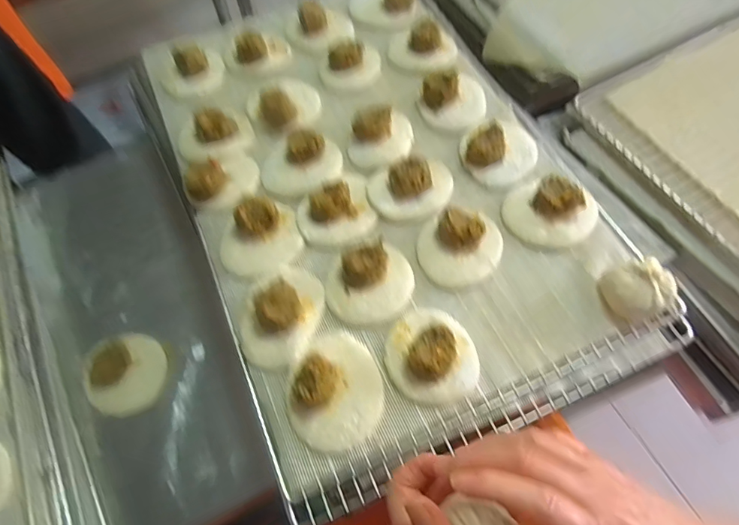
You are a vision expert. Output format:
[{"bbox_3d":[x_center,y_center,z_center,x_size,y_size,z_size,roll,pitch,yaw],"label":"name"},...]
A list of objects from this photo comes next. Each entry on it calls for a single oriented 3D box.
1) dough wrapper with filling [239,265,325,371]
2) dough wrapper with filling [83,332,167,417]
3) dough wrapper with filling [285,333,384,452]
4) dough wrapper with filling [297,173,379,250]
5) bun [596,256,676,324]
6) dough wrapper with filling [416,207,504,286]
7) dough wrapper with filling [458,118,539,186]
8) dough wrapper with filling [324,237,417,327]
[{"bbox_3d":[-0.085,0.044,0.428,0.070,0.030,0.099,18,64,11],"label":"dough wrapper with filling"},{"bbox_3d":[-0.261,0.119,0.499,0.074,0.029,0.084,4,63,4],"label":"dough wrapper with filling"},{"bbox_3d":[-0.032,0.105,0.392,0.080,0.033,0.095,-16,63,-7],"label":"dough wrapper with filling"},{"bbox_3d":[-0.035,-0.058,0.480,0.080,0.029,0.078,-1,62,1],"label":"dough wrapper with filling"},{"bbox_3d":[0.241,0.026,0.418,0.046,0.042,0.049,-1,62,1],"label":"bun"},{"bbox_3d":[0.091,-0.020,0.456,0.083,0.030,0.075,-20,64,-9],"label":"dough wrapper with filling"},{"bbox_3d":[0.149,-0.125,0.508,0.084,0.029,0.070,-19,64,-8],"label":"dough wrapper with filling"},{"bbox_3d":[0.000,0.017,0.440,0.083,0.029,0.075,-10,63,-4],"label":"dough wrapper with filling"}]

